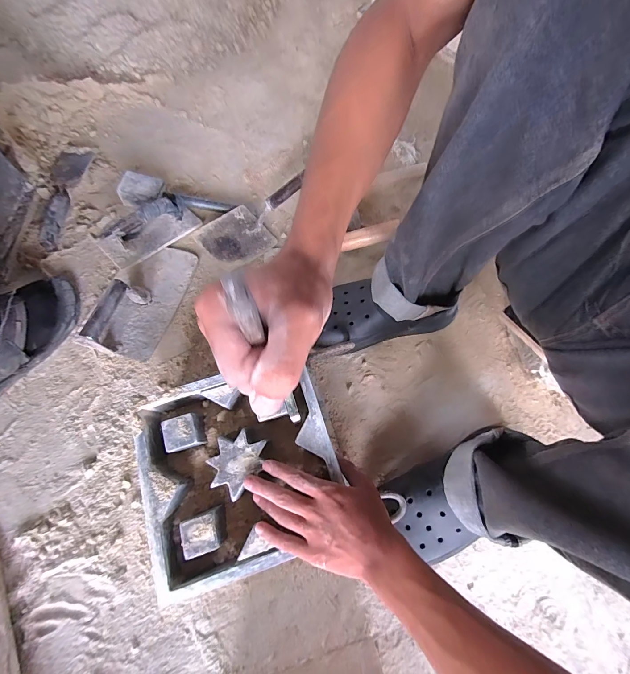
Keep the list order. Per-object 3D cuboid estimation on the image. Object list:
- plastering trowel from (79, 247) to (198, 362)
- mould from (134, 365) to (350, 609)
[{"bbox_3d":[-0.311,-0.085,0.554,0.139,0.077,0.225,19,71,4],"label":"plastering trowel"},{"bbox_3d":[-0.092,0.162,0.411,0.226,0.060,0.222,-16,72,-8],"label":"mould"}]

